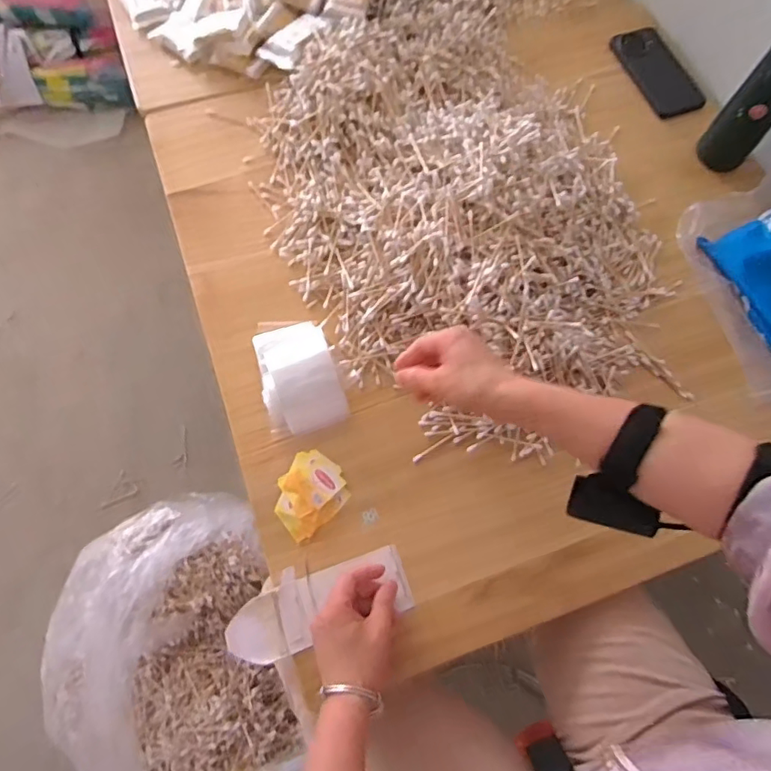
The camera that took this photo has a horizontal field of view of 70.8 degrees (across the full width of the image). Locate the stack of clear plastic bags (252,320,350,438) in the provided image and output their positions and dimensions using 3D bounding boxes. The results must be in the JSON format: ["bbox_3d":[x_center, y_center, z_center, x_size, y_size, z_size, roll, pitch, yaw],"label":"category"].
[{"bbox_3d":[-0.091,-0.011,0.574,0.080,0.031,0.115,-13,70,-7],"label":"stack of clear plastic bags"}]

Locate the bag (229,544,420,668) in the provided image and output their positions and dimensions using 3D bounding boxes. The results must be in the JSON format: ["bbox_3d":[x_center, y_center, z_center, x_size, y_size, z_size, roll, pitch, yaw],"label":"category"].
[{"bbox_3d":[-0.065,0.209,0.522,0.175,0.010,0.076,-23,71,-9],"label":"bag"}]

